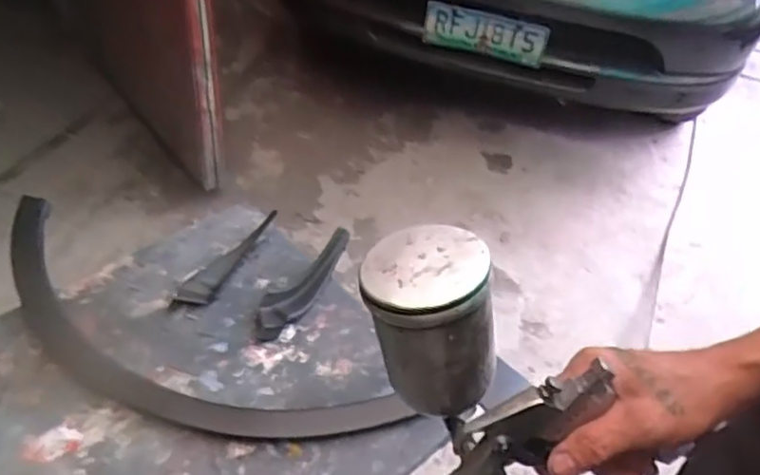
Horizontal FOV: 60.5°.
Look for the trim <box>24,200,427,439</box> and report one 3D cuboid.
[{"bbox_3d":[-0.308,0.144,0.894,0.682,0.043,0.190,25,46,18],"label":"trim"}]

